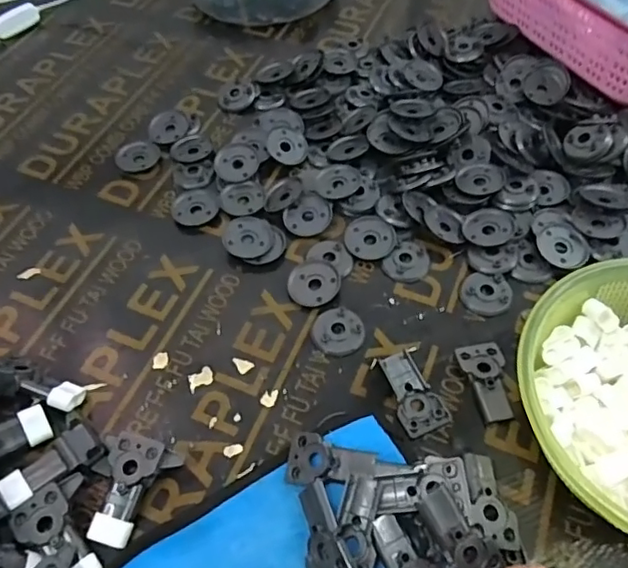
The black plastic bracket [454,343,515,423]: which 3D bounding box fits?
[{"bbox_3d":[0.124,0.070,0.411,0.031,0.010,0.059,-5,55,-1],"label":"black plastic bracket"}]

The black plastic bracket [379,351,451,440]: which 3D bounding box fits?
[{"bbox_3d":[0.070,0.077,0.407,0.033,0.013,0.058,-20,57,-11],"label":"black plastic bracket"}]

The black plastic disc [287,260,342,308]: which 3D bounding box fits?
[{"bbox_3d":[0.000,-0.001,0.468,0.043,0.004,0.041,-3,67,7],"label":"black plastic disc"}]

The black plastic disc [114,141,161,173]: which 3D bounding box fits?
[{"bbox_3d":[-0.175,-0.126,0.562,0.043,0.005,0.043,-1,55,2],"label":"black plastic disc"}]

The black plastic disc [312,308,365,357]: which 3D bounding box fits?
[{"bbox_3d":[0.019,0.036,0.443,0.040,0.004,0.039,-1,55,2],"label":"black plastic disc"}]

